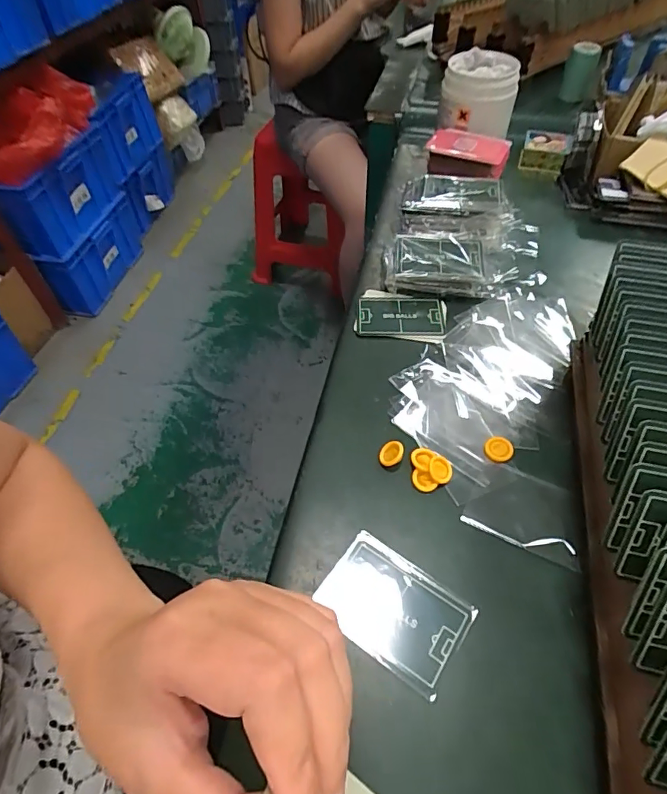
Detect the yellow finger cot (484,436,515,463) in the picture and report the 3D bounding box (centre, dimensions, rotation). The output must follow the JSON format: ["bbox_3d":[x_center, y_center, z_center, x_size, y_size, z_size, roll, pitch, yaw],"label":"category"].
[{"bbox_3d":[0.128,0.040,0.361,0.022,0.006,0.021,-1,52,2],"label":"yellow finger cot"}]

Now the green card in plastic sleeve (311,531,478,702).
[{"bbox_3d":[0.037,0.133,0.296,0.089,0.004,0.060,29,60,23],"label":"green card in plastic sleeve"}]

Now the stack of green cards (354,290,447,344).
[{"bbox_3d":[0.067,-0.079,0.460,0.086,0.009,0.059,8,53,9],"label":"stack of green cards"}]

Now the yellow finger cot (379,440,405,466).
[{"bbox_3d":[0.044,0.043,0.358,0.020,0.005,0.020,-8,72,25],"label":"yellow finger cot"}]

